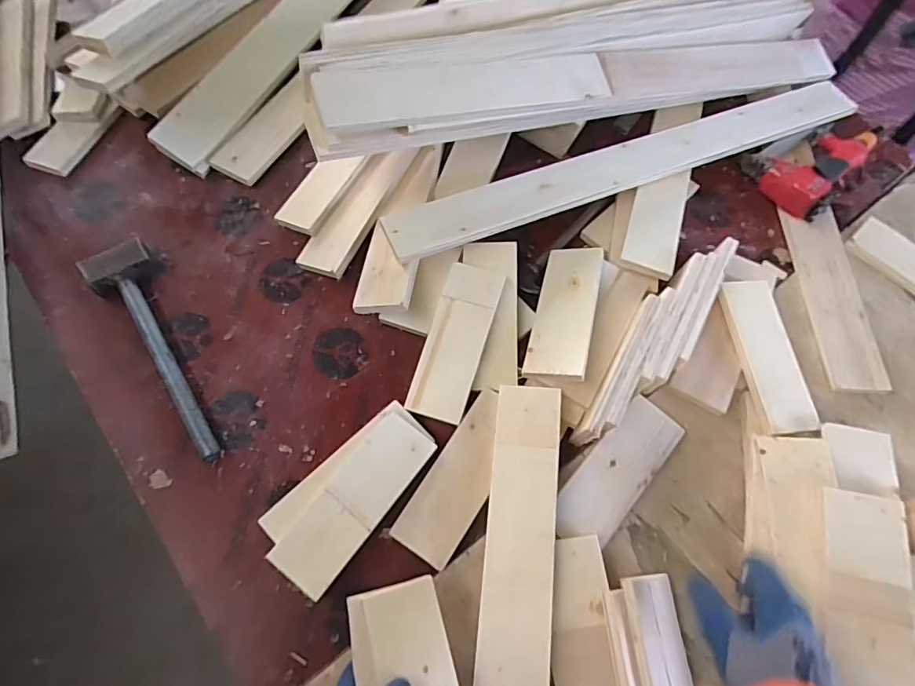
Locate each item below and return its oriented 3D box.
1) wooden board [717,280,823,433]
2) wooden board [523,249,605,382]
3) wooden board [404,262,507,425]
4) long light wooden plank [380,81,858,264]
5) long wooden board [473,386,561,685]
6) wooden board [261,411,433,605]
[{"bbox_3d":[0.385,0.013,0.631,0.072,0.011,0.192,-6,71,-11],"label":"wooden board"},{"bbox_3d":[0.135,-0.044,0.634,0.072,0.011,0.204,0,55,27],"label":"wooden board"},{"bbox_3d":[-0.001,-0.004,0.627,0.069,0.007,0.194,17,77,7],"label":"wooden board"},{"bbox_3d":[0.255,-0.257,0.723,0.748,0.019,0.071,-21,74,-13],"label":"long light wooden plank"},{"bbox_3d":[0.062,0.239,0.518,0.073,0.012,0.400,3,69,10],"label":"long wooden board"},{"bbox_3d":[-0.109,0.168,0.548,0.067,0.009,0.194,36,71,10],"label":"wooden board"}]

